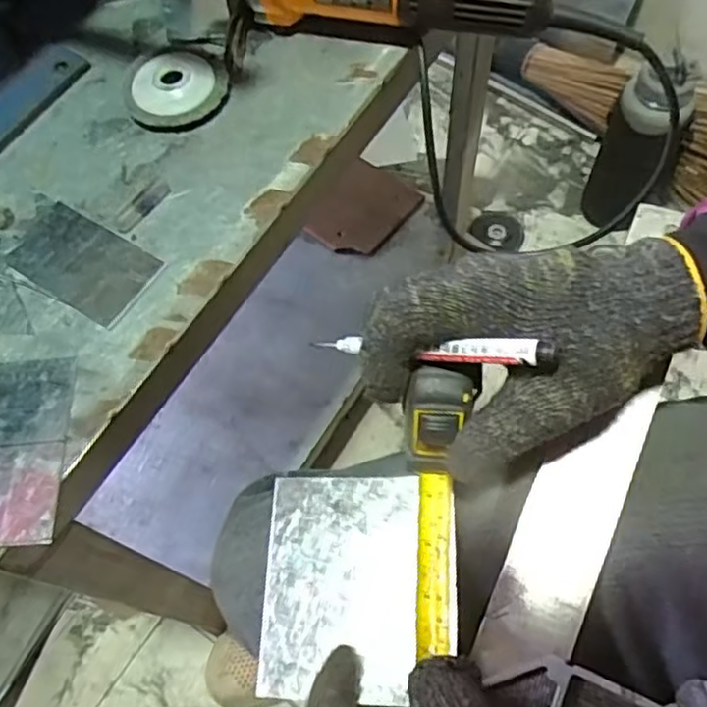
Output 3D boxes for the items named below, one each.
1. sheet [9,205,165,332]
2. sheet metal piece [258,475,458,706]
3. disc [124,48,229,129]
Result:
[{"bbox_3d":[-0.175,-0.059,0.438,0.093,0.004,0.054,30,71,14],"label":"sheet"},{"bbox_3d":[0.003,0.117,0.346,0.098,0.007,0.108,-2,63,13],"label":"sheet metal piece"},{"bbox_3d":[-0.131,-0.196,0.491,0.070,0.012,0.073,-2,65,3],"label":"disc"}]

